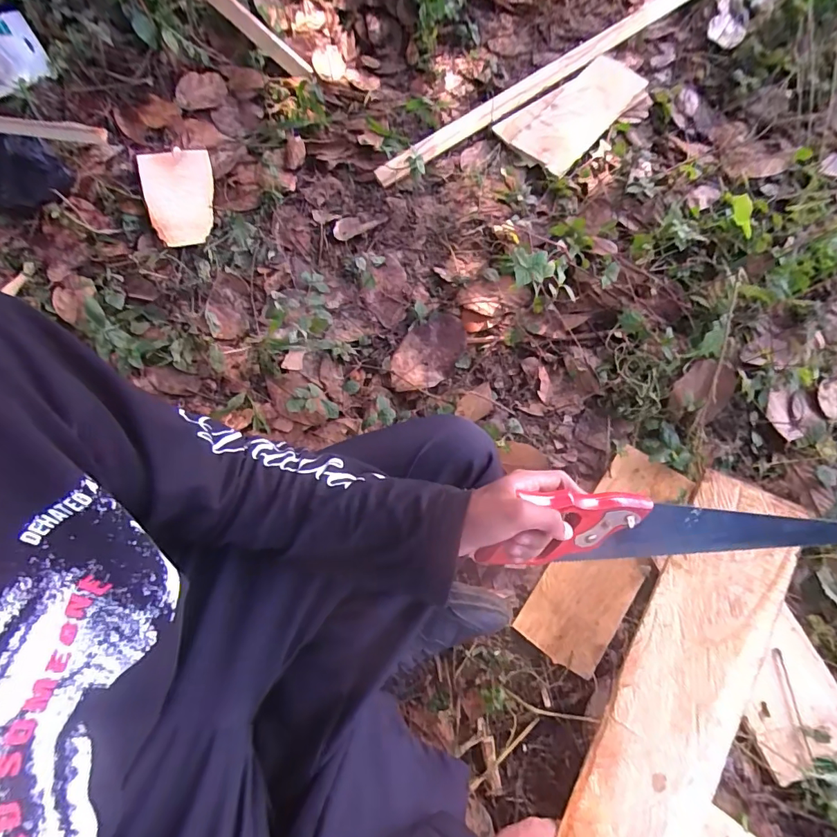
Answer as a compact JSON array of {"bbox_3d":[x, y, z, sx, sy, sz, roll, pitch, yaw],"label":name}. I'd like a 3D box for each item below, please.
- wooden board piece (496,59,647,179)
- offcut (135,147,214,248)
[{"bbox_3d":[0.333,-0.622,0.924,0.346,0.021,0.164,-36,74,-12],"label":"wooden board piece"},{"bbox_3d":[-0.426,-0.400,0.817,0.118,0.017,0.200,-14,73,-15],"label":"offcut"}]

